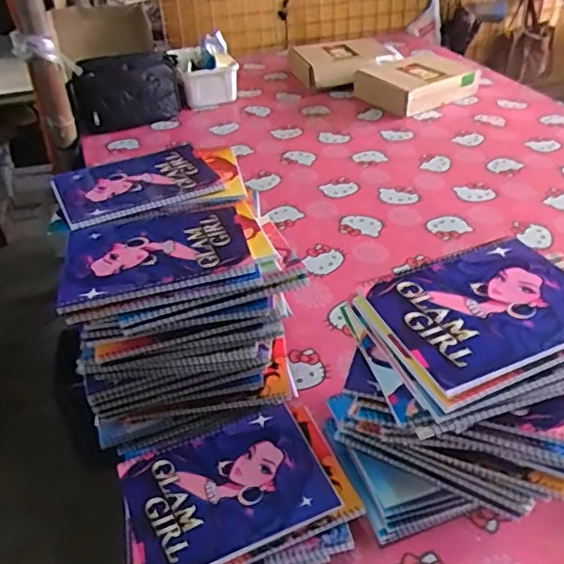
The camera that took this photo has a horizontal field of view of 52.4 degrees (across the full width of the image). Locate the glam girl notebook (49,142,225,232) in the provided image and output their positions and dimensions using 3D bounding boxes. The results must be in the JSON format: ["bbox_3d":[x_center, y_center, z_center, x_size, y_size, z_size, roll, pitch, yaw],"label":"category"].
[{"bbox_3d":[-0.193,-0.133,0.760,0.201,0.016,0.163,-20,41,-21],"label":"glam girl notebook"}]

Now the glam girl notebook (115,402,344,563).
[{"bbox_3d":[-0.061,0.212,0.598,0.196,0.014,0.149,-17,40,-17],"label":"glam girl notebook"}]

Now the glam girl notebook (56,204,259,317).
[{"bbox_3d":[-0.140,-0.036,0.631,0.195,0.014,0.152,-12,36,-7],"label":"glam girl notebook"}]

